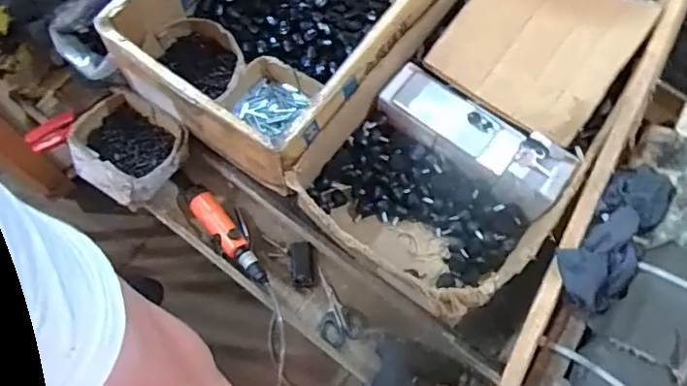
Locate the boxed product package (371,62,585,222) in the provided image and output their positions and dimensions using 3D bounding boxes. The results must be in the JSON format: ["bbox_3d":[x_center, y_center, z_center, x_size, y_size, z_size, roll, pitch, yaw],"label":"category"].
[{"bbox_3d":[0.200,-0.088,0.886,0.303,0.083,0.094,37,73,14],"label":"boxed product package"}]

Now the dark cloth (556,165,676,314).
[{"bbox_3d":[0.348,0.044,0.734,0.088,0.047,0.226,33,72,12],"label":"dark cloth"}]

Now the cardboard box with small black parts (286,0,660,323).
[{"bbox_3d":[0.200,-0.105,0.883,0.339,0.156,0.553,38,73,14],"label":"cardboard box with small black parts"}]

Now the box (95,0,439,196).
[{"bbox_3d":[-0.069,-0.310,0.936,0.358,0.163,0.525,35,72,13],"label":"box"}]

